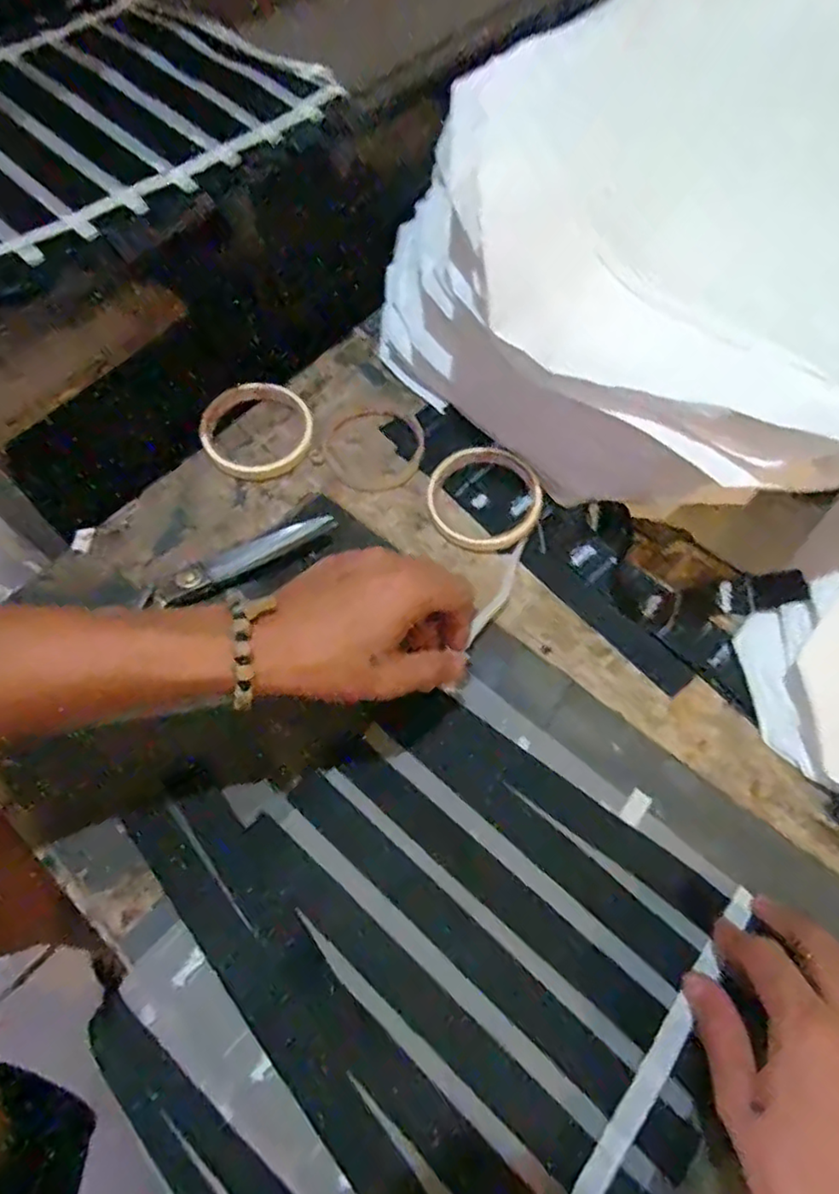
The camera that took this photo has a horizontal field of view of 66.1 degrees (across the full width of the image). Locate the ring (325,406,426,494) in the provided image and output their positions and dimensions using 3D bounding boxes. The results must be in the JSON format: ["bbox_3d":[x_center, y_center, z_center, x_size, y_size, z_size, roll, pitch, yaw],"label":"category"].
[{"bbox_3d":[-0.037,-0.123,0.528,0.080,0.005,0.086,0,63,1],"label":"ring"}]

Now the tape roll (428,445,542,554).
[{"bbox_3d":[0.050,-0.078,0.499,0.083,0.015,0.090,0,63,1],"label":"tape roll"}]

